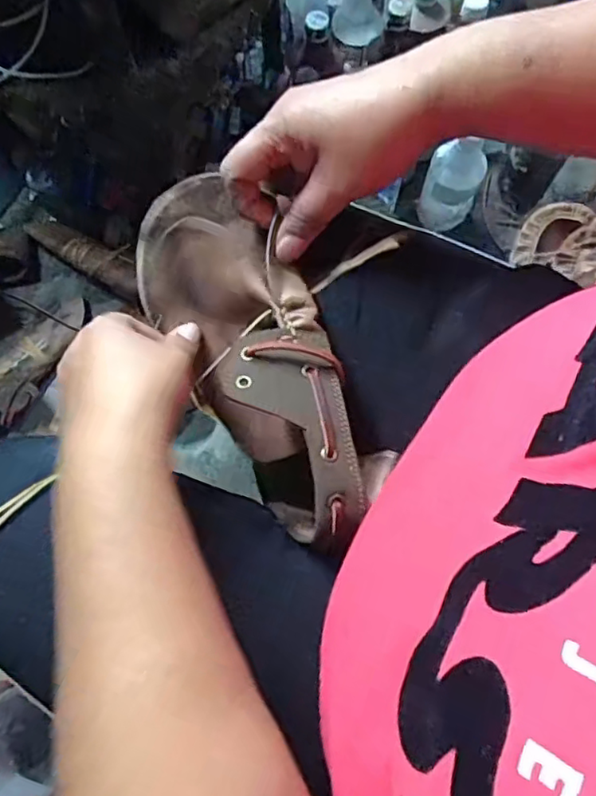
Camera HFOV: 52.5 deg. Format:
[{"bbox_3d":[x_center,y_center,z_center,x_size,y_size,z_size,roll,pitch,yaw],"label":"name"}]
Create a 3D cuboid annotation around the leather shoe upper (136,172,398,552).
[{"bbox_3d":[-0.024,-0.025,0.354,0.080,0.056,0.224,-29,73,-6],"label":"leather shoe upper"}]

